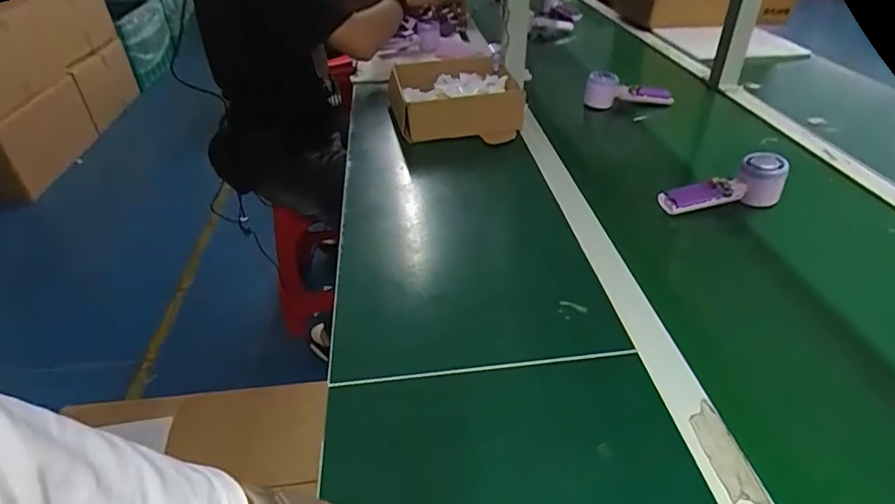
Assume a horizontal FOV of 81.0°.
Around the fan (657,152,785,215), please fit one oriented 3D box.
[{"bbox_3d":[0.369,-0.089,0.702,0.159,0.059,0.042,-8,36,-11],"label":"fan"}]

